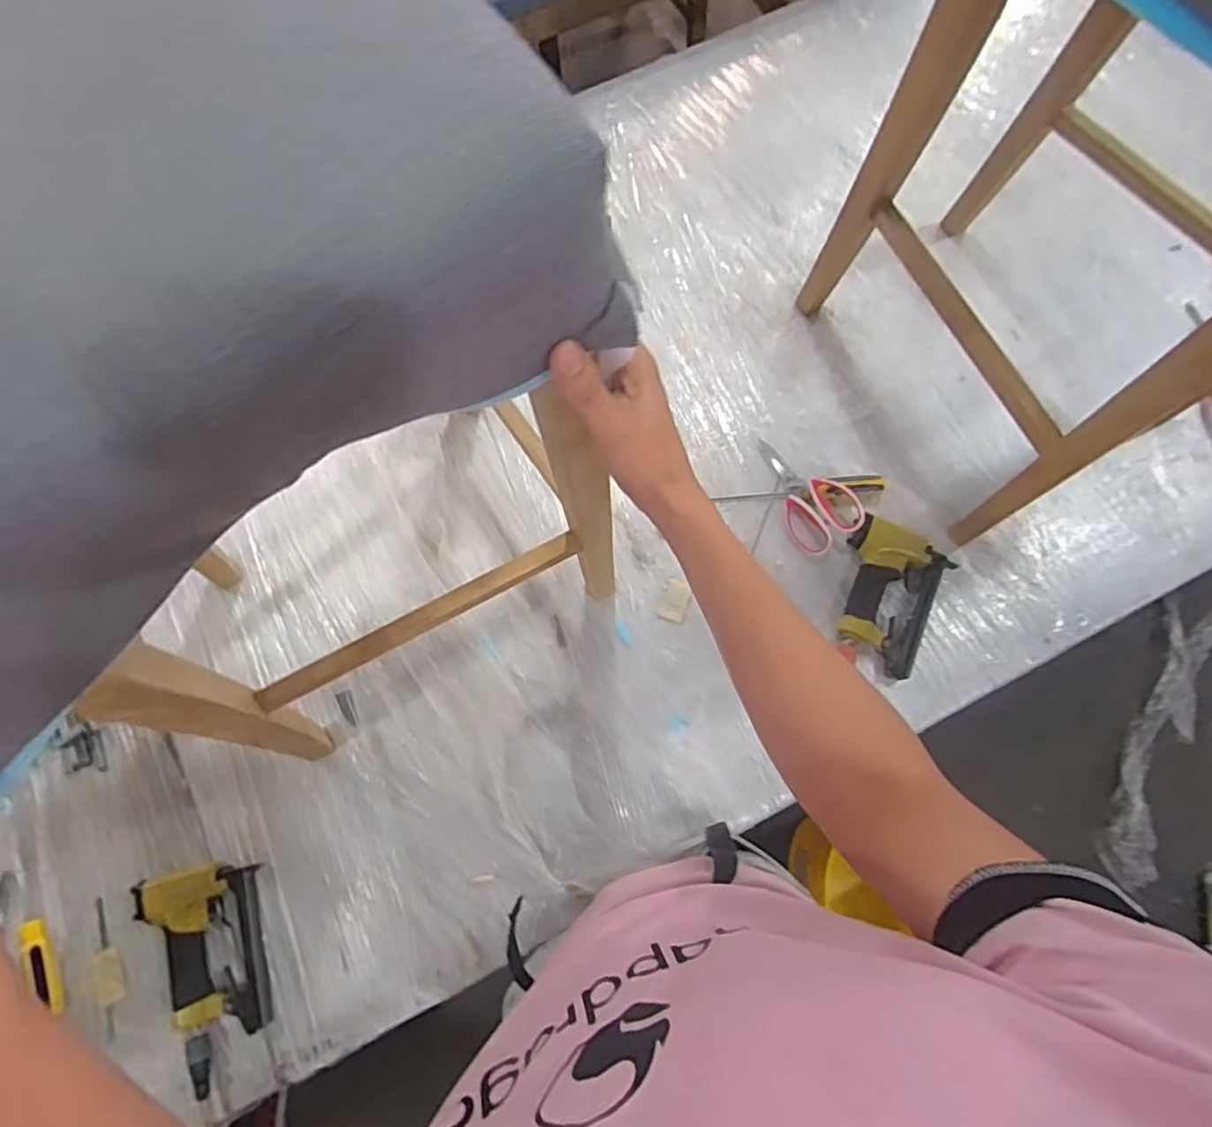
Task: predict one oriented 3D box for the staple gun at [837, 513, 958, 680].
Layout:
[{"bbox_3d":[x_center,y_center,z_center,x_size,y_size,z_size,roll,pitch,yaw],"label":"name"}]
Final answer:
[{"bbox_3d":[0.369,0.040,0.896,0.132,0.036,0.175,29,77,9],"label":"staple gun"}]

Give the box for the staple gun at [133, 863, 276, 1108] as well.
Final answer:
[{"bbox_3d":[-0.465,0.479,0.783,0.124,0.046,0.237,-14,74,-2],"label":"staple gun"}]

